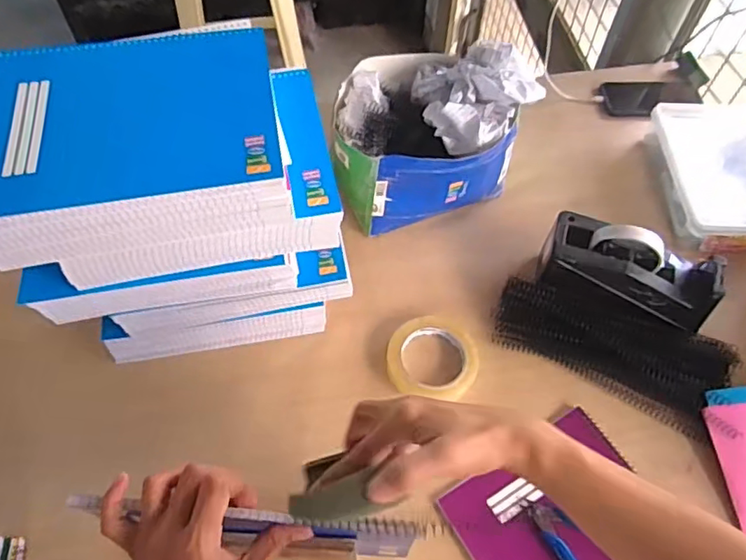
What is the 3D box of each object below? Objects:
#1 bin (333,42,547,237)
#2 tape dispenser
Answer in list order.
[{"bbox_3d":[0.073,-0.200,0.744,0.244,0.178,0.206,-7,59,-6],"label":"bin"},{"bbox_3d":[0.303,-0.010,0.666,0.198,0.093,0.089,19,60,10],"label":"tape dispenser"}]

